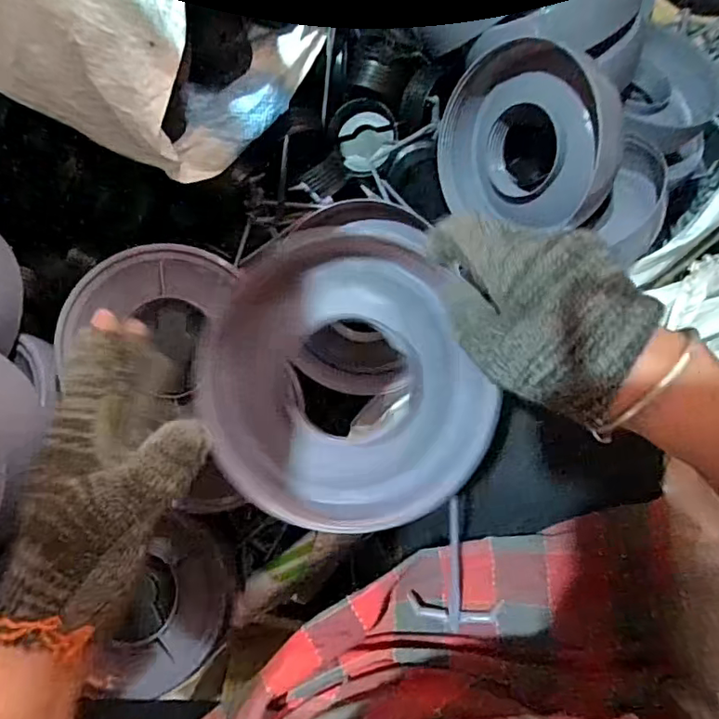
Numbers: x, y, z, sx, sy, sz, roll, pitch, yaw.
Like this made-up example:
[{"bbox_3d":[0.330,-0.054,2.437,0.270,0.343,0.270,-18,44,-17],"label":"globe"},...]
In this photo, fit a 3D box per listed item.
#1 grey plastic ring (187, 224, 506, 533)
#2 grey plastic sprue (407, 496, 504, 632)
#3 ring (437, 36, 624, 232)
[{"bbox_3d":[-0.011,0.015,0.316,0.153,0.057,0.164,1,75,-2],"label":"grey plastic ring"},{"bbox_3d":[0.066,0.139,0.381,0.060,0.027,0.099,-2,103,-3],"label":"grey plastic sprue"},{"bbox_3d":[0.143,-0.188,0.460,0.040,0.138,0.155,-7,33,-44],"label":"ring"}]

